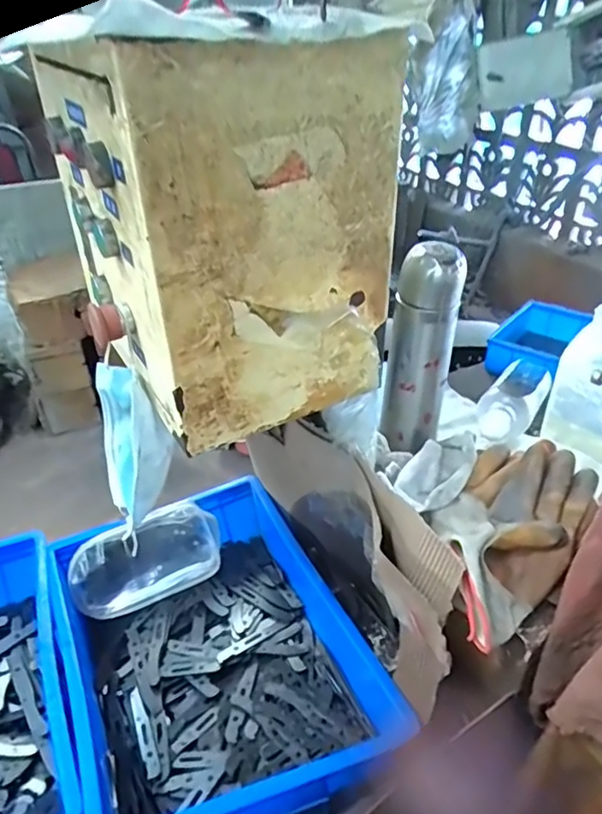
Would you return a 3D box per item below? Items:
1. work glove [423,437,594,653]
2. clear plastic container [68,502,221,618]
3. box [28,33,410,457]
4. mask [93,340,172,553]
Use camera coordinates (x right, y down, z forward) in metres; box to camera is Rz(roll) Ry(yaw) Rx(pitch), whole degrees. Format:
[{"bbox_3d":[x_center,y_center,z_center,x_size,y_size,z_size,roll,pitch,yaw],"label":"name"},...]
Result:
[{"bbox_3d":[0.184,0.110,0.525,0.177,0.074,0.121,-27,42,-33],"label":"work glove"},{"bbox_3d":[-0.210,0.202,0.776,0.195,0.115,0.040,-15,7,-15],"label":"clear plastic container"},{"bbox_3d":[-0.065,-0.146,0.483,0.211,0.275,0.195,-19,39,-25],"label":"box"},{"bbox_3d":[-0.162,0.038,0.555,0.043,0.180,0.095,-14,39,-36],"label":"mask"}]

